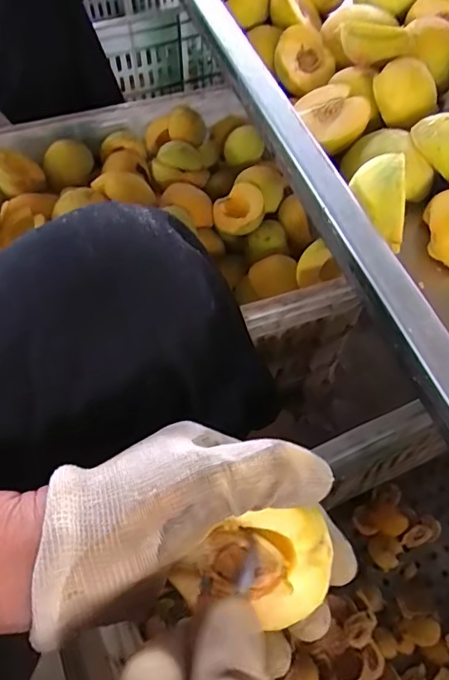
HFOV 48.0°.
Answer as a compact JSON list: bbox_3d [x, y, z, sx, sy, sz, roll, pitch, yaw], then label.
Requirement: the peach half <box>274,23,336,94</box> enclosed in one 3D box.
[{"bbox_3d":[0.063,-0.233,0.426,0.051,0.028,0.049,-1,92,-24],"label":"peach half"}]

